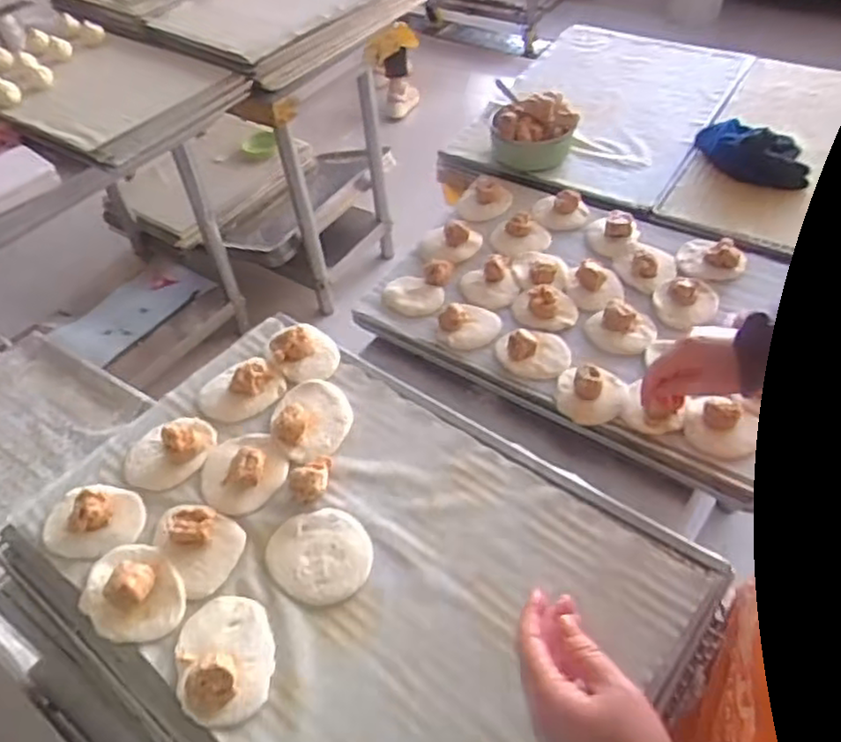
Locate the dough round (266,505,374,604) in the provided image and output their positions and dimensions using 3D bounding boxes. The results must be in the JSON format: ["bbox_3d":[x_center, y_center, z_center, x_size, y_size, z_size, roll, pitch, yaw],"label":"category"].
[{"bbox_3d":[-0.099,0.175,0.675,0.103,0.011,0.092,27,55,26],"label":"dough round"}]

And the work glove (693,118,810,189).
[{"bbox_3d":[0.537,-0.360,1.142,0.088,0.052,0.206,-34,53,-24],"label":"work glove"}]

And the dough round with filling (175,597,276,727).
[{"bbox_3d":[-0.170,0.243,0.600,0.081,0.031,0.107,-14,48,-8],"label":"dough round with filling"}]

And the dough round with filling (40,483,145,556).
[{"bbox_3d":[-0.336,0.145,0.708,0.104,0.038,0.081,2,48,7],"label":"dough round with filling"}]

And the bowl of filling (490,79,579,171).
[{"bbox_3d":[0.193,-0.422,1.201,0.144,0.101,0.111,2,48,8],"label":"bowl of filling"}]

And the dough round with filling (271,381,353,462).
[{"bbox_3d":[-0.121,0.047,0.774,0.084,0.030,0.102,-10,48,-3],"label":"dough round with filling"}]

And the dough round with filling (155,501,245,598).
[{"bbox_3d":[-0.215,0.163,0.682,0.070,0.033,0.093,-33,53,-23],"label":"dough round with filling"}]

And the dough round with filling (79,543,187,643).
[{"bbox_3d":[-0.271,0.199,0.647,0.108,0.038,0.084,34,59,30],"label":"dough round with filling"}]

